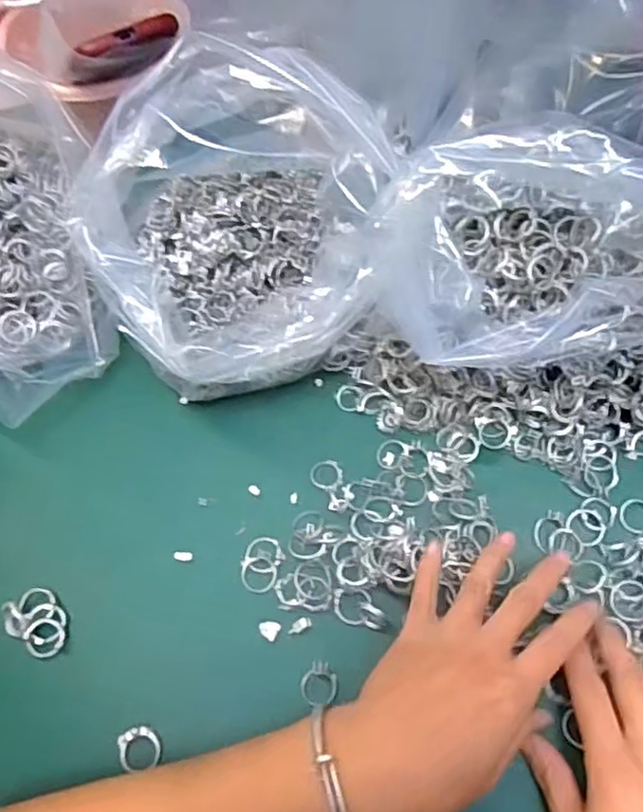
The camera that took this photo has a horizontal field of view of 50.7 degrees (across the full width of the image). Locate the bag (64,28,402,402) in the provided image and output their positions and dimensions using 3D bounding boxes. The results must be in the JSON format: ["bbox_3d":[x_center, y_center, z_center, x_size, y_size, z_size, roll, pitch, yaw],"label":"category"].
[{"bbox_3d":[-0.050,-0.100,0.408,0.167,0.135,0.179,21,65,13],"label":"bag"}]

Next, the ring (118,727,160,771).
[{"bbox_3d":[-0.095,0.178,0.353,0.020,0.004,0.020,-1,62,2],"label":"ring"}]

